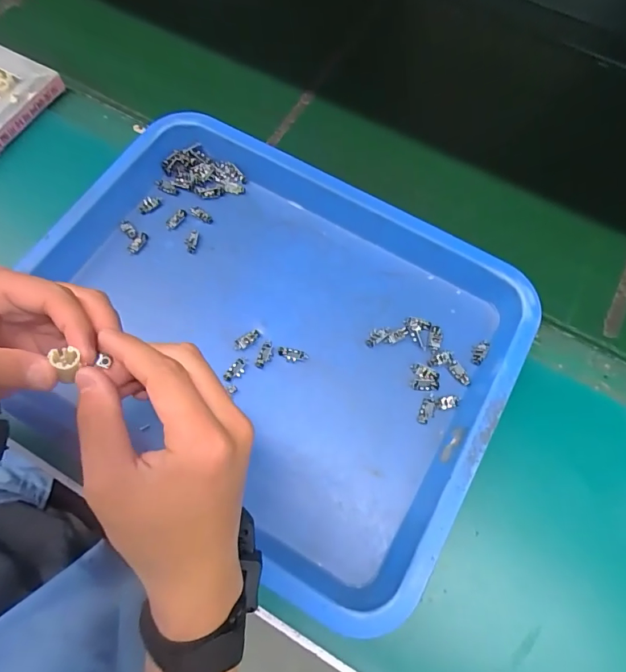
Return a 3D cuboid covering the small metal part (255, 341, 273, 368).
[{"bbox_3d":[-0.044,0.017,0.407,0.011,0.004,0.026,21,69,5],"label":"small metal part"}]

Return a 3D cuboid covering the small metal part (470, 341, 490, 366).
[{"bbox_3d":[0.158,0.016,0.421,0.013,0.005,0.026,26,70,7],"label":"small metal part"}]

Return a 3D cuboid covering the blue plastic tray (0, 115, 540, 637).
[{"bbox_3d":[-0.054,-0.005,0.405,0.442,0.041,0.356,30,70,9],"label":"blue plastic tray"}]

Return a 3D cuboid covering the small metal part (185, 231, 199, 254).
[{"bbox_3d":[-0.124,-0.098,0.454,0.012,0.006,0.027,7,69,0],"label":"small metal part"}]

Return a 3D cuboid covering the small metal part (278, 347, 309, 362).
[{"bbox_3d":[-0.018,0.018,0.409,0.027,0.004,0.012,10,69,1],"label":"small metal part"}]

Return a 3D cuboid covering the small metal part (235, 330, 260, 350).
[{"bbox_3d":[-0.061,0.004,0.412,0.026,0.004,0.011,-37,75,-15],"label":"small metal part"}]

